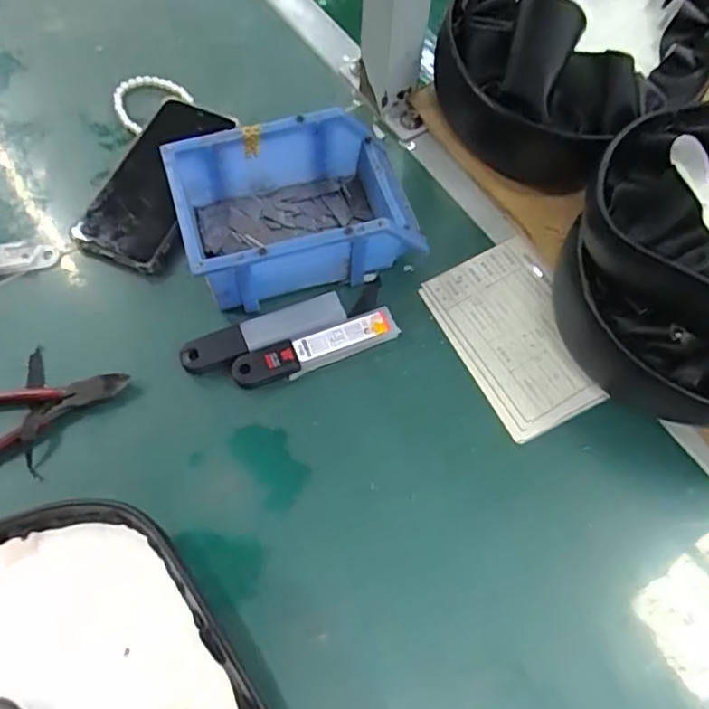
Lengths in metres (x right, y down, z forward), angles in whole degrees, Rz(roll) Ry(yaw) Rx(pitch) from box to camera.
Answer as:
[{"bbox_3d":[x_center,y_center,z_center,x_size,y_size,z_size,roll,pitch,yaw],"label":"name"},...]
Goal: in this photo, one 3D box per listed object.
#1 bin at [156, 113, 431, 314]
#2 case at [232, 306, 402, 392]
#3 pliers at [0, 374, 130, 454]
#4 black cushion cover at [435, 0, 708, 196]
[{"bbox_3d":[-0.045,-0.115,0.479,0.174,0.075,0.117,-16,68,-8],"label":"bin"},{"bbox_3d":[-0.029,-0.004,0.463,0.128,0.012,0.027,-20,68,-10],"label":"case"},{"bbox_3d":[-0.243,0.046,0.436,0.156,0.016,0.046,-17,68,-9],"label":"pliers"},{"bbox_3d":[0.208,-0.275,0.545,0.264,0.102,0.211,-41,74,-17],"label":"black cushion cover"}]

